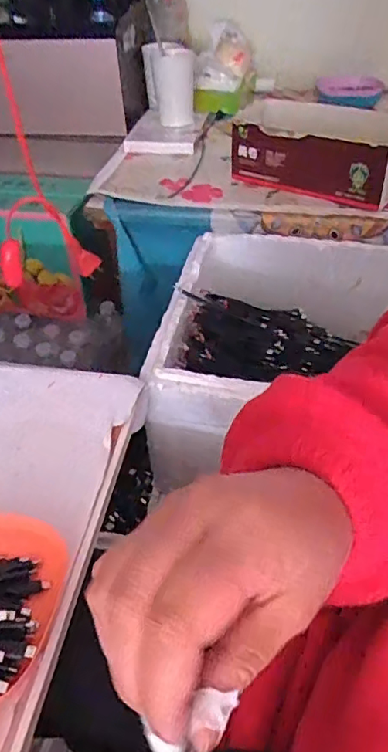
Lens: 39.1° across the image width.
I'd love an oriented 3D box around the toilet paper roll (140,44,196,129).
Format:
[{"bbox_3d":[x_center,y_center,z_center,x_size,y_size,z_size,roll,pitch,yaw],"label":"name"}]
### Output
[{"bbox_3d":[-0.045,-0.569,1.061,0.091,0.119,0.102,-11,44,-10],"label":"toilet paper roll"}]

